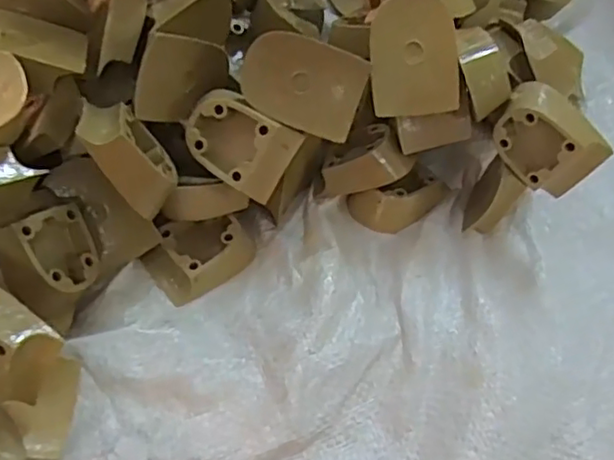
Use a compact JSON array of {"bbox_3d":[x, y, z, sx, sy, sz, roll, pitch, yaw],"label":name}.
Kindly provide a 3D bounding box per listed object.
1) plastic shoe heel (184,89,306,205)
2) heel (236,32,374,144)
[{"bbox_3d":[-0.032,-0.043,0.314,0.052,0.032,0.038,32,101,3],"label":"plastic shoe heel"},{"bbox_3d":[-0.002,-0.071,0.304,0.057,0.017,0.041,21,98,-12],"label":"heel"}]

